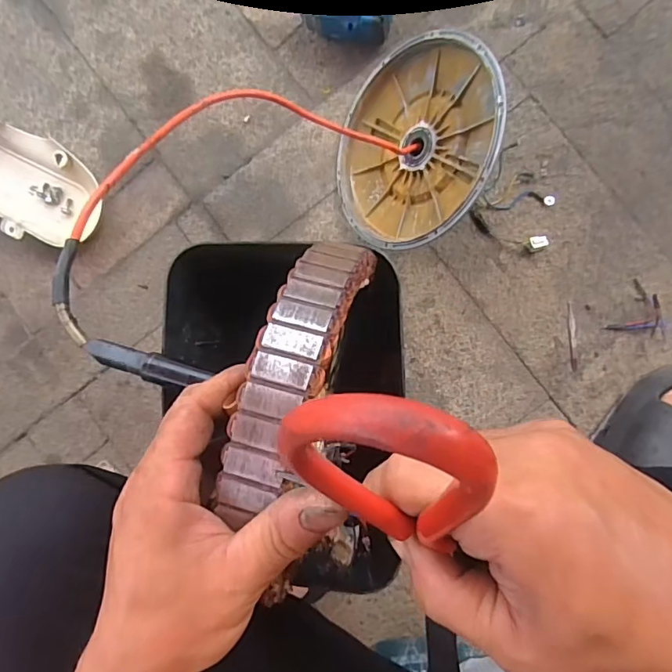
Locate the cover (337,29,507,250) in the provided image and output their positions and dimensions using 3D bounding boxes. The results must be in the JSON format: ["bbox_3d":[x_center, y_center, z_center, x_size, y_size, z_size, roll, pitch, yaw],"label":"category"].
[{"bbox_3d":[0.086,-0.208,0.559,0.215,0.035,0.215,-30,70,40],"label":"cover"}]

